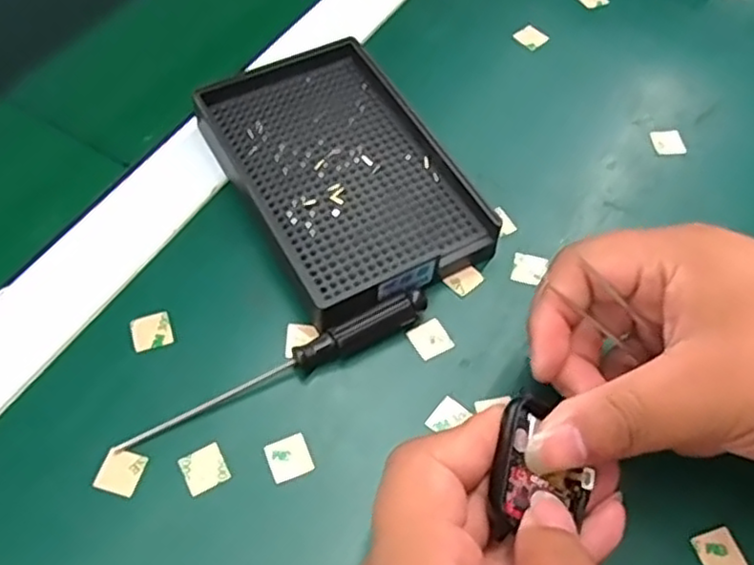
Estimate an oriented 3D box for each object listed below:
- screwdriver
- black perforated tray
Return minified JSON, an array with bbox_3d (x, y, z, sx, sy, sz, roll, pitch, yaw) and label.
[{"bbox_3d":[-0.038,0.035,0.271,0.130,0.015,0.011,-24,62,-17],"label":"screwdriver"},{"bbox_3d":[-0.017,-0.051,0.320,0.089,0.025,0.140,-26,63,-17],"label":"black perforated tray"}]

